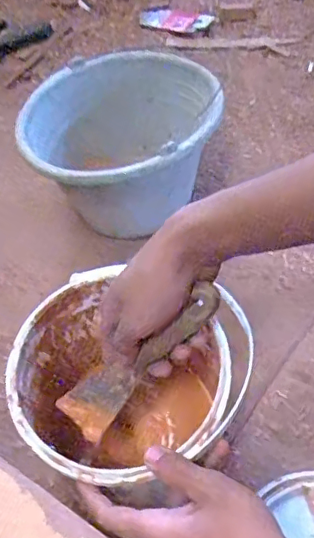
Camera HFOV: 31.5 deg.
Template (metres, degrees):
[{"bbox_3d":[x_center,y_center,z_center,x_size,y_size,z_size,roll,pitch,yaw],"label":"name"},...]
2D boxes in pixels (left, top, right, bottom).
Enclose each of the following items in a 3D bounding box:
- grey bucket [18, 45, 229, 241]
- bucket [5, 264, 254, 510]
[{"bbox_3d":[-0.042,-0.160,0.749,0.248,0.154,0.228,-2,54,3],"label":"grey bucket"},{"bbox_3d":[-0.026,0.125,0.511,0.178,0.174,0.174,-2,54,3],"label":"bucket"}]

